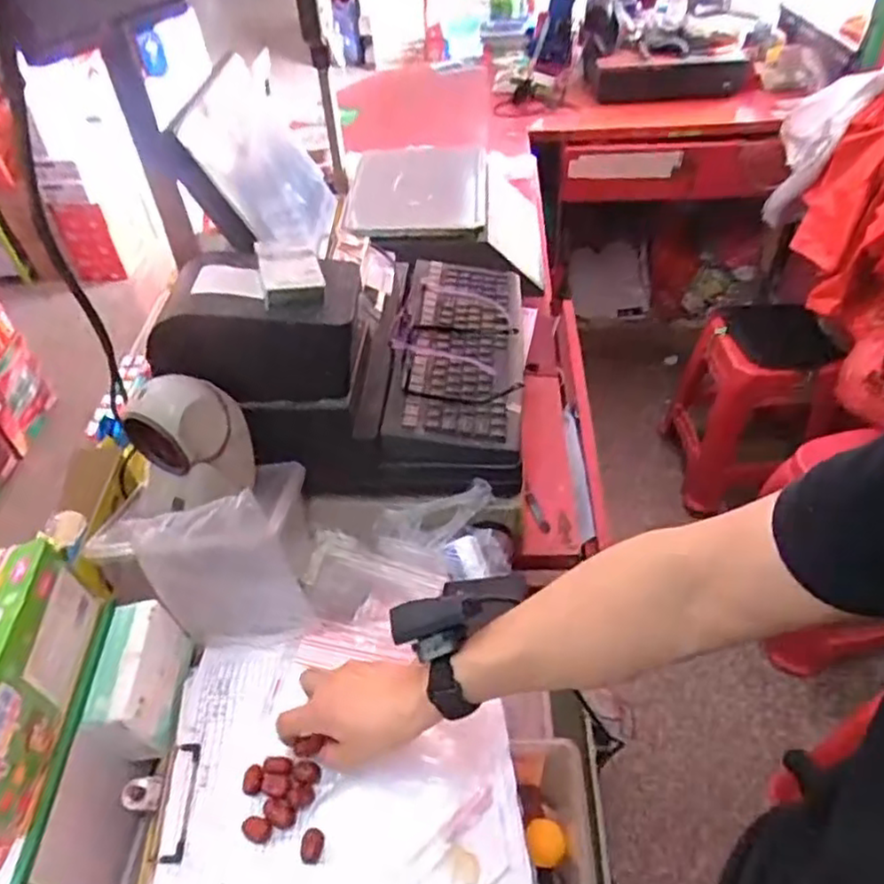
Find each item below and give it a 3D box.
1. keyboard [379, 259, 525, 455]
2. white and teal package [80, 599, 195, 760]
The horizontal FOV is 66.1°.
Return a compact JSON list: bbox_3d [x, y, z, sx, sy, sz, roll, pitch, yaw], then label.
[{"bbox_3d":[0.024,-0.130,0.887,0.153,0.045,0.374,1,46,6],"label":"keyboard"},{"bbox_3d":[-0.282,0.224,0.634,0.058,0.084,0.122,-6,45,-1],"label":"white and teal package"}]

